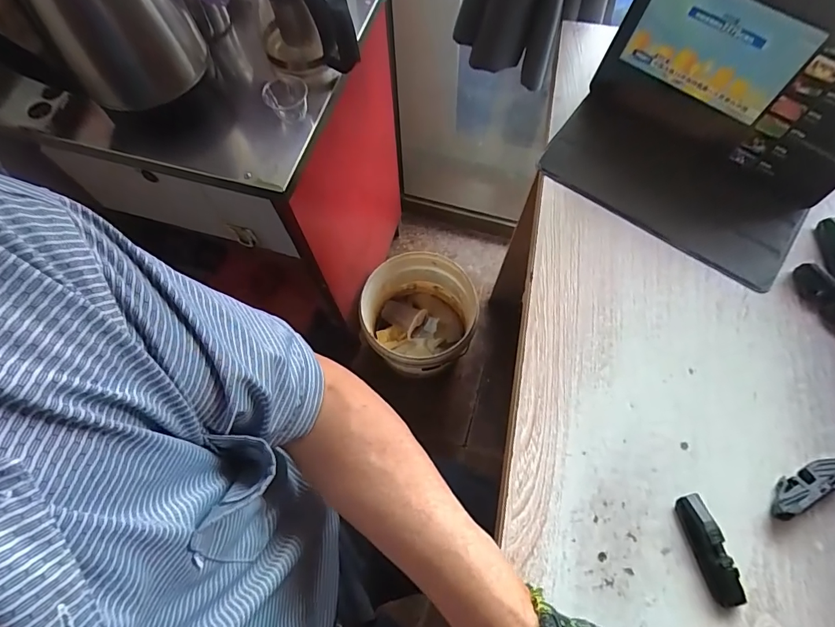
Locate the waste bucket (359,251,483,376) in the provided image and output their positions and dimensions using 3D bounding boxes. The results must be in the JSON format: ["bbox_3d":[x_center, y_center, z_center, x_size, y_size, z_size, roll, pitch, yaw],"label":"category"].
[{"bbox_3d":[0.004,0.024,1.063,0.251,0.253,0.260,0,68,1],"label":"waste bucket"}]

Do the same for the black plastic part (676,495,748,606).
[{"bbox_3d":[0.216,0.174,0.318,0.018,0.021,0.073,-10,69,-3],"label":"black plastic part"}]

